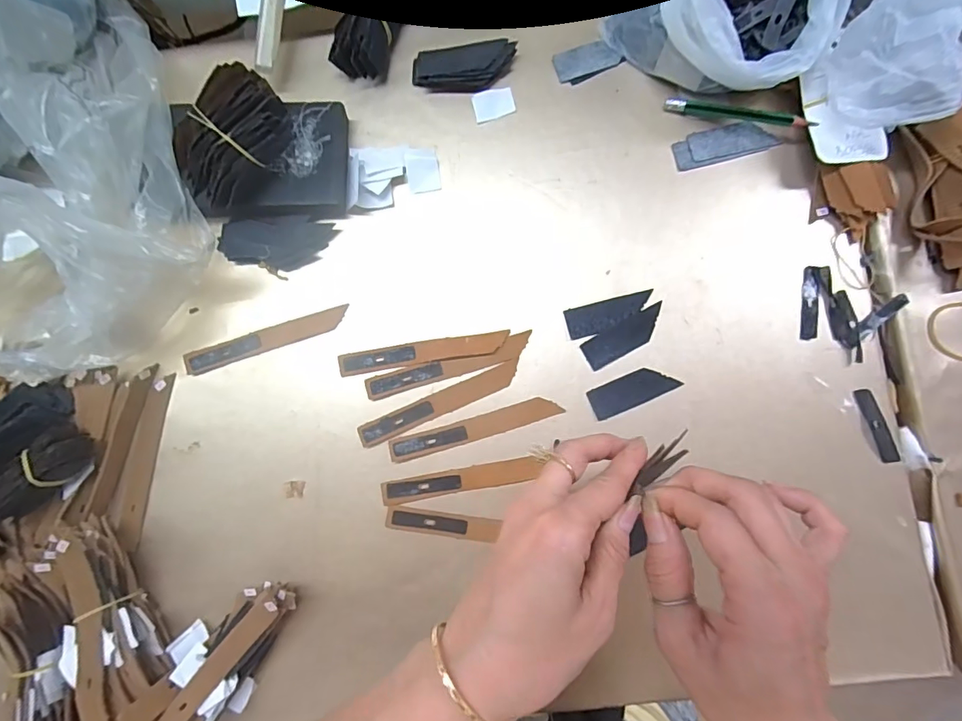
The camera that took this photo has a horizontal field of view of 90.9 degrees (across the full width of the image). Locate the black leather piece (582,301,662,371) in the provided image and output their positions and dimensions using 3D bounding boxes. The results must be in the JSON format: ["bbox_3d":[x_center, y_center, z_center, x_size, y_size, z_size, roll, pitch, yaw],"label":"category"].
[{"bbox_3d":[0.105,-0.017,0.345,0.063,0.004,0.022,-28,84,-1],"label":"black leather piece"}]

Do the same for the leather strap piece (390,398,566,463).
[{"bbox_3d":[-0.005,0.049,0.344,0.124,0.004,0.016,-17,84,0],"label":"leather strap piece"}]

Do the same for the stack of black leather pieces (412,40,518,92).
[{"bbox_3d":[-0.013,-0.227,0.369,0.080,0.015,0.035,-6,84,1],"label":"stack of black leather pieces"}]

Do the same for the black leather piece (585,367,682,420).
[{"bbox_3d":[0.110,0.021,0.343,0.063,0.004,0.023,-24,84,0],"label":"black leather piece"}]

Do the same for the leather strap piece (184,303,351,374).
[{"bbox_3d":[-0.159,-0.016,0.353,0.123,0.006,0.018,-19,84,0],"label":"leather strap piece"}]

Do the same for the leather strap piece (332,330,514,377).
[{"bbox_3d":[-0.042,-0.006,0.349,0.124,0.004,0.016,-9,84,1],"label":"leather strap piece"}]

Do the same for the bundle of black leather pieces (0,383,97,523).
[{"bbox_3d":[-0.324,0.067,0.334,0.082,0.038,0.070,-41,85,-2],"label":"bundle of black leather pieces"}]

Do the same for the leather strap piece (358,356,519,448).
[{"bbox_3d":[-0.029,0.031,0.346,0.124,0.004,0.018,-25,84,0],"label":"leather strap piece"}]

